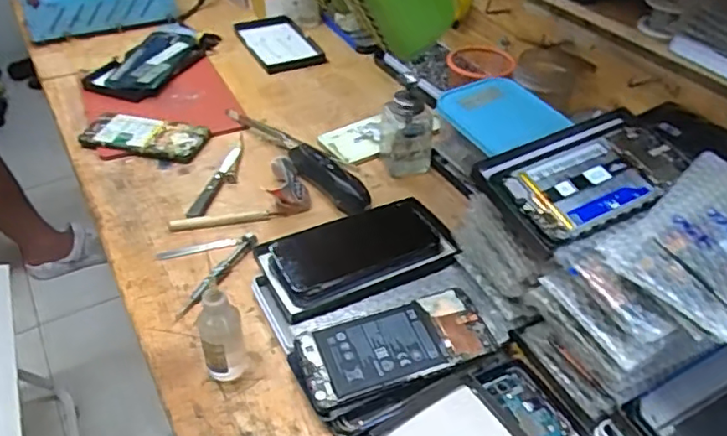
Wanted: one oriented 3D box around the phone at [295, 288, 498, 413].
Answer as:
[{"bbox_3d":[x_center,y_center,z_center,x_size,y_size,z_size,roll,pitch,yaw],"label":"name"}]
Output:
[{"bbox_3d":[0.028,0.108,0.523,0.164,0.009,0.071,-15,53,-16],"label":"phone"}]

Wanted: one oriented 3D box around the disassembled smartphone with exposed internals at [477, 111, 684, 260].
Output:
[{"bbox_3d":[0.189,-0.036,0.506,0.164,0.017,0.102,-21,56,-18],"label":"disassembled smartphone with exposed internals"}]

